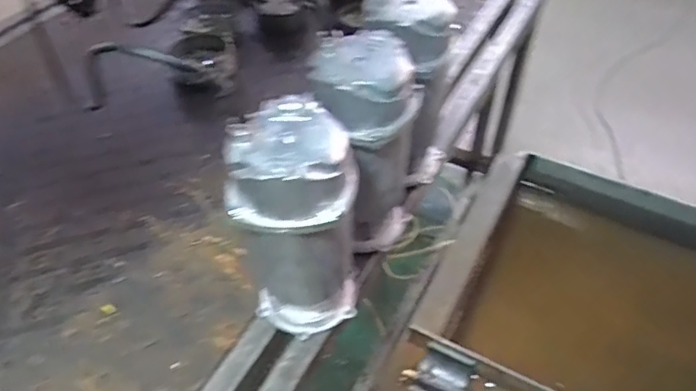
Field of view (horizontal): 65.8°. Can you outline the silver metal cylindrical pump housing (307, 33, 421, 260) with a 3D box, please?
[{"bbox_3d":[0.024,-0.056,0.730,0.109,0.300,0.127,25,53,24],"label":"silver metal cylindrical pump housing"}]

